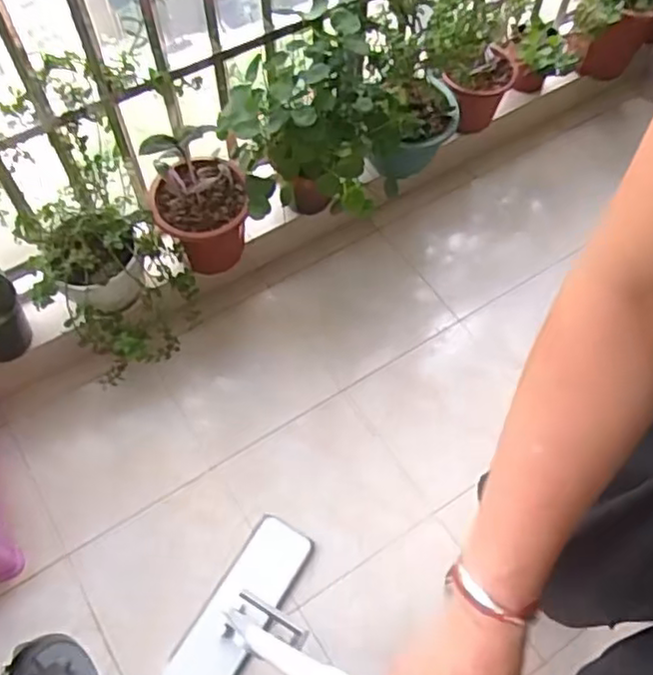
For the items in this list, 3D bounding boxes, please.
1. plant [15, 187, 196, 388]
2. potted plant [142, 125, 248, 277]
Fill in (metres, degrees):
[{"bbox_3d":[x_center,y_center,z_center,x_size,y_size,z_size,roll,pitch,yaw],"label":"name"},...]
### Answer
[{"bbox_3d":[-0.393,-0.105,1.235,0.248,0.242,0.251,-27,65,-15],"label":"plant"},{"bbox_3d":[-0.237,-0.271,1.227,0.178,0.294,0.188,-13,62,-8],"label":"potted plant"}]

